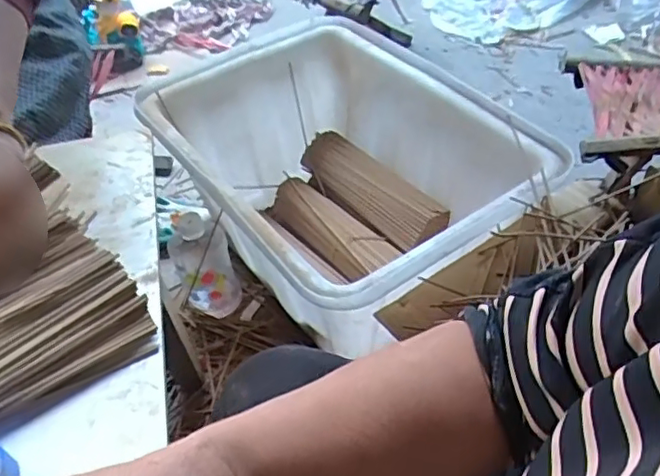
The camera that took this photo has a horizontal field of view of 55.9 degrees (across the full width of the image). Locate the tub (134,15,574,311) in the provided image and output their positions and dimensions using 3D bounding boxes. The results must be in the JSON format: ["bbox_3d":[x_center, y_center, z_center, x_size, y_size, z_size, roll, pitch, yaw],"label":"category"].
[{"bbox_3d":[0.019,-0.082,1.034,0.451,0.273,0.585,-29,51,-22],"label":"tub"}]

